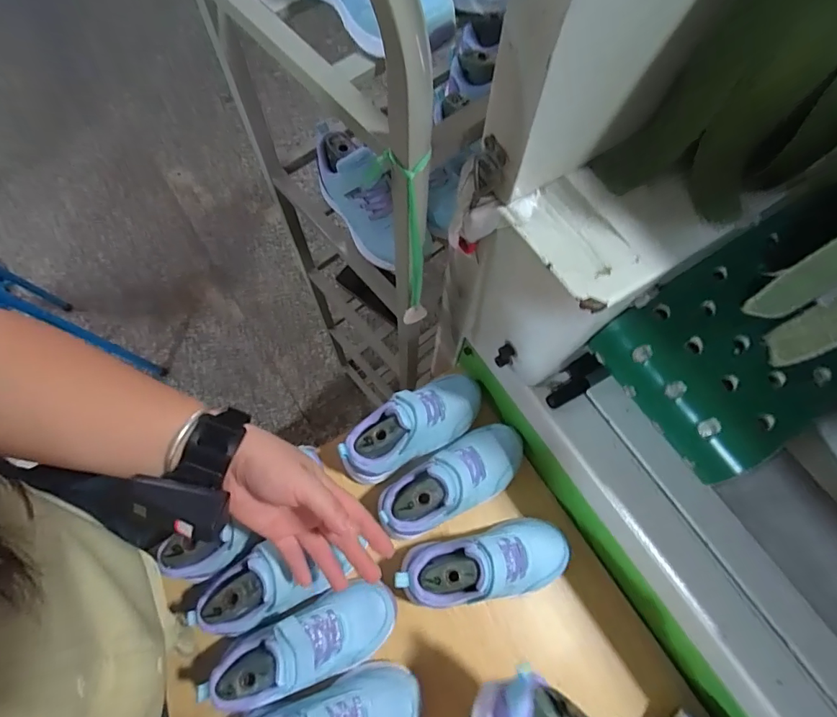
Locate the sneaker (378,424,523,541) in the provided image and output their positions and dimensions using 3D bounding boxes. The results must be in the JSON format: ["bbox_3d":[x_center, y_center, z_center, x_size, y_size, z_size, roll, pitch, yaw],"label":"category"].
[{"bbox_3d":[0.041,0.137,0.502,0.182,0.084,0.074,-24,71,-24],"label":"sneaker"}]

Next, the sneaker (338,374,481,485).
[{"bbox_3d":[-0.004,0.072,0.514,0.180,0.066,0.070,-28,72,-11],"label":"sneaker"}]

